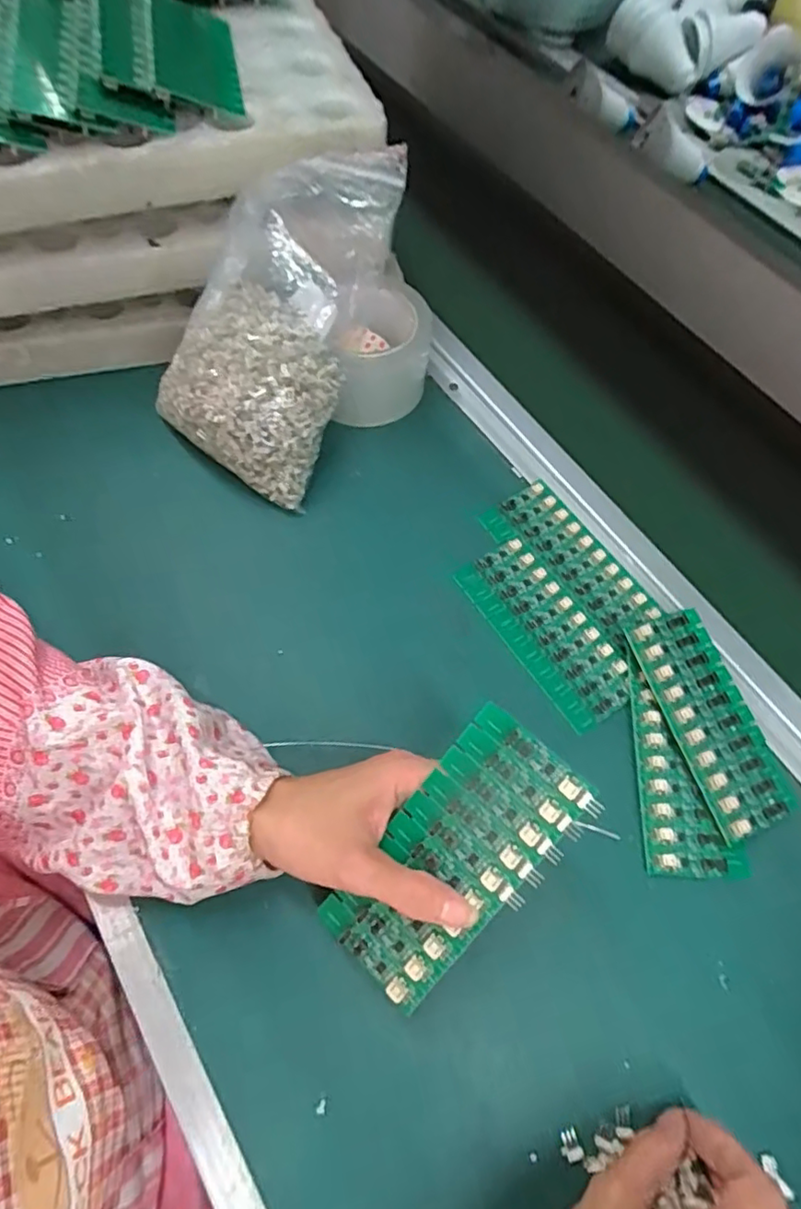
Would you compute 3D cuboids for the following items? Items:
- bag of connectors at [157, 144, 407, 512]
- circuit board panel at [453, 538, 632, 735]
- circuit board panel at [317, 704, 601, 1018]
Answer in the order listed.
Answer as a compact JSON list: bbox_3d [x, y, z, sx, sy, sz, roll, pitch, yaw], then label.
[{"bbox_3d":[-0.090,-0.184,0.394,0.128,0.179,0.136,34,67,13],"label":"bag of connectors"},{"bbox_3d":[0.100,0.017,0.406,0.056,0.008,0.136,-31,69,-17],"label":"circuit board panel"},{"bbox_3d":[0.025,0.120,0.279,0.063,0.009,0.136,38,94,14],"label":"circuit board panel"}]

